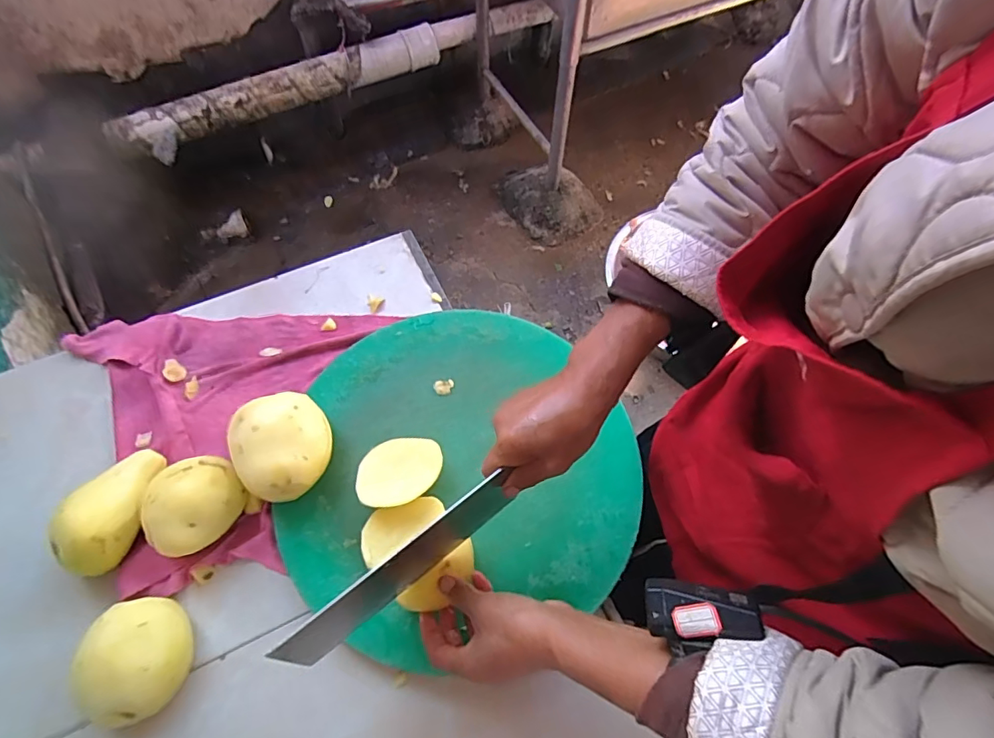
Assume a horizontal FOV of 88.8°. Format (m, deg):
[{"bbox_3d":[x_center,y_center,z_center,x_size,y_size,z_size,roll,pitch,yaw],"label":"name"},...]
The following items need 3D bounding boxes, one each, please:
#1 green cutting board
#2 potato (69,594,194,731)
[{"bbox_3d":[-0.053,0.101,0.591,0.396,0.016,0.380,-20,66,-9],"label":"green cutting board"},{"bbox_3d":[-0.342,0.279,0.490,0.085,0.064,0.101,-8,65,-6],"label":"potato"}]

